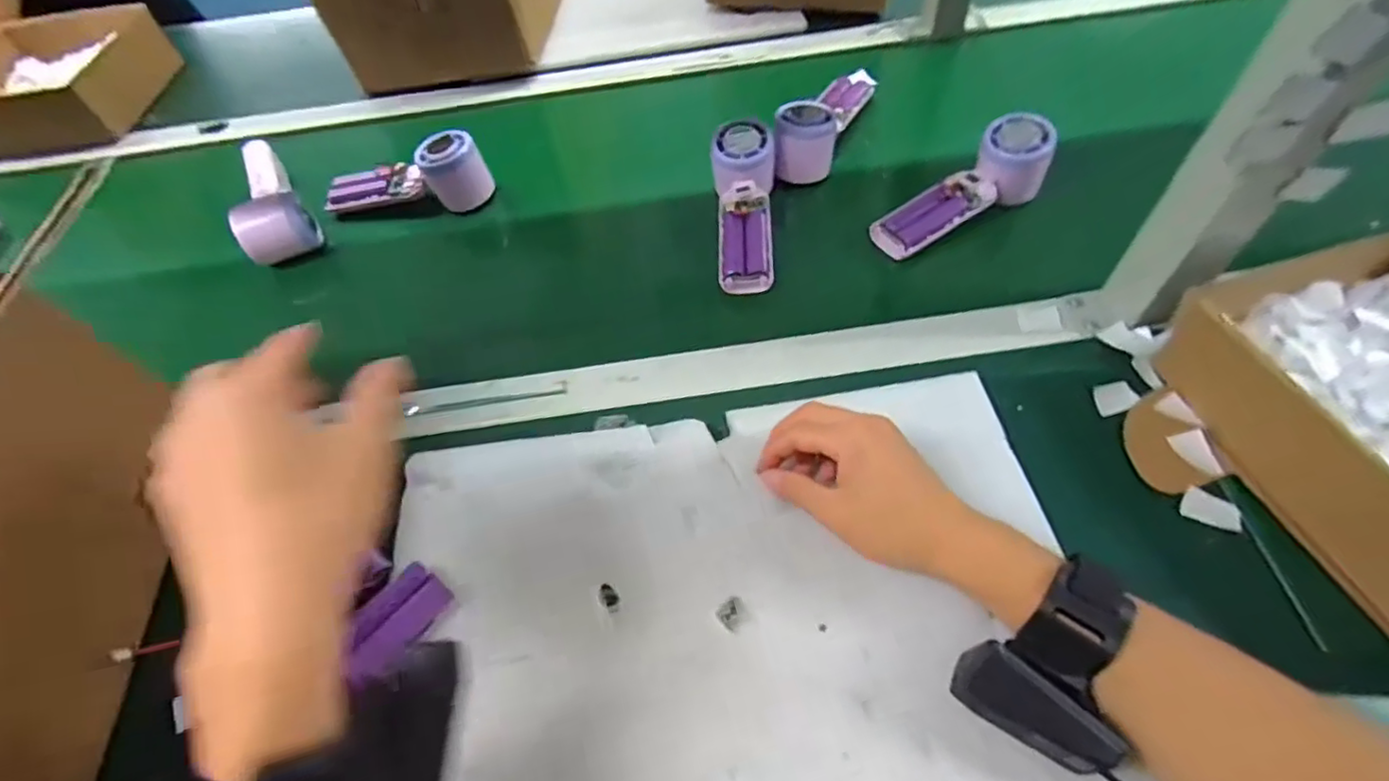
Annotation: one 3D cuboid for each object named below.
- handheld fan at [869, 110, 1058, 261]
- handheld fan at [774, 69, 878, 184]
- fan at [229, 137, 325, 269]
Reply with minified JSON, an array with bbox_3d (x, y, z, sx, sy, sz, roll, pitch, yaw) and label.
[{"bbox_3d":[0.229,-0.167,0.532,0.164,0.050,0.050,-34,59,-1],"label":"handheld fan"},{"bbox_3d":[0.131,-0.277,0.606,0.055,0.053,0.183,20,61,18],"label":"handheld fan"},{"bbox_3d":[-0.422,-0.189,0.603,0.063,0.049,0.166,-34,60,-15],"label":"fan"}]

